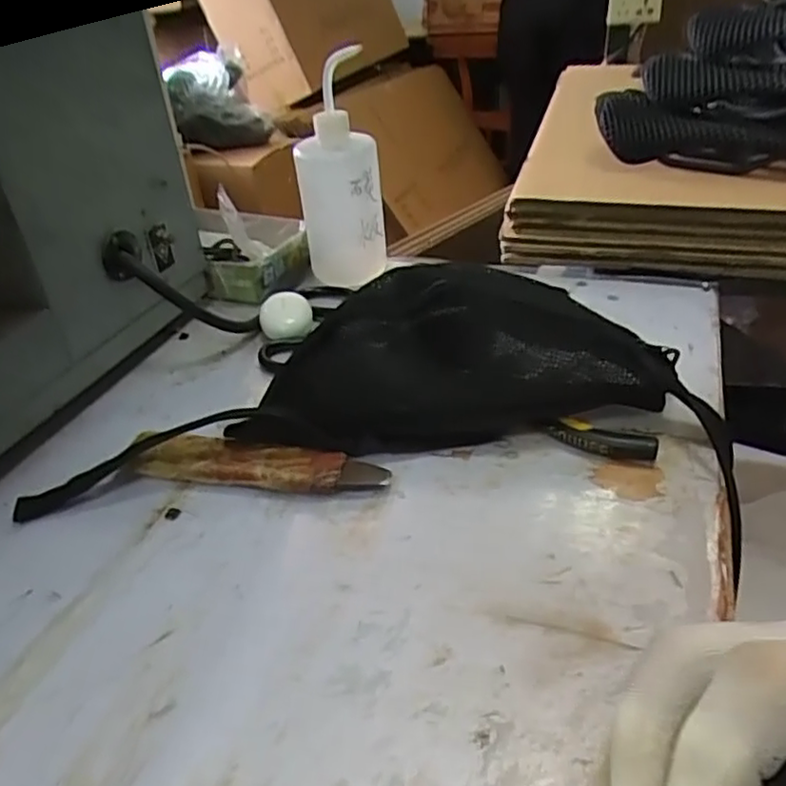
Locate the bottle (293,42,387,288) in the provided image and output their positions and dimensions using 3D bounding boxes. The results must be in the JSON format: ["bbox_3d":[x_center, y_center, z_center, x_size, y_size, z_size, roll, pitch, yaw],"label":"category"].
[{"bbox_3d":[-0.052,-0.205,0.641,0.080,0.182,0.098,-7,35,-3],"label":"bottle"}]

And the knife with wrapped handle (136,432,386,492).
[{"bbox_3d":[-0.090,0.047,0.441,0.171,0.025,0.032,5,36,13],"label":"knife with wrapped handle"}]

